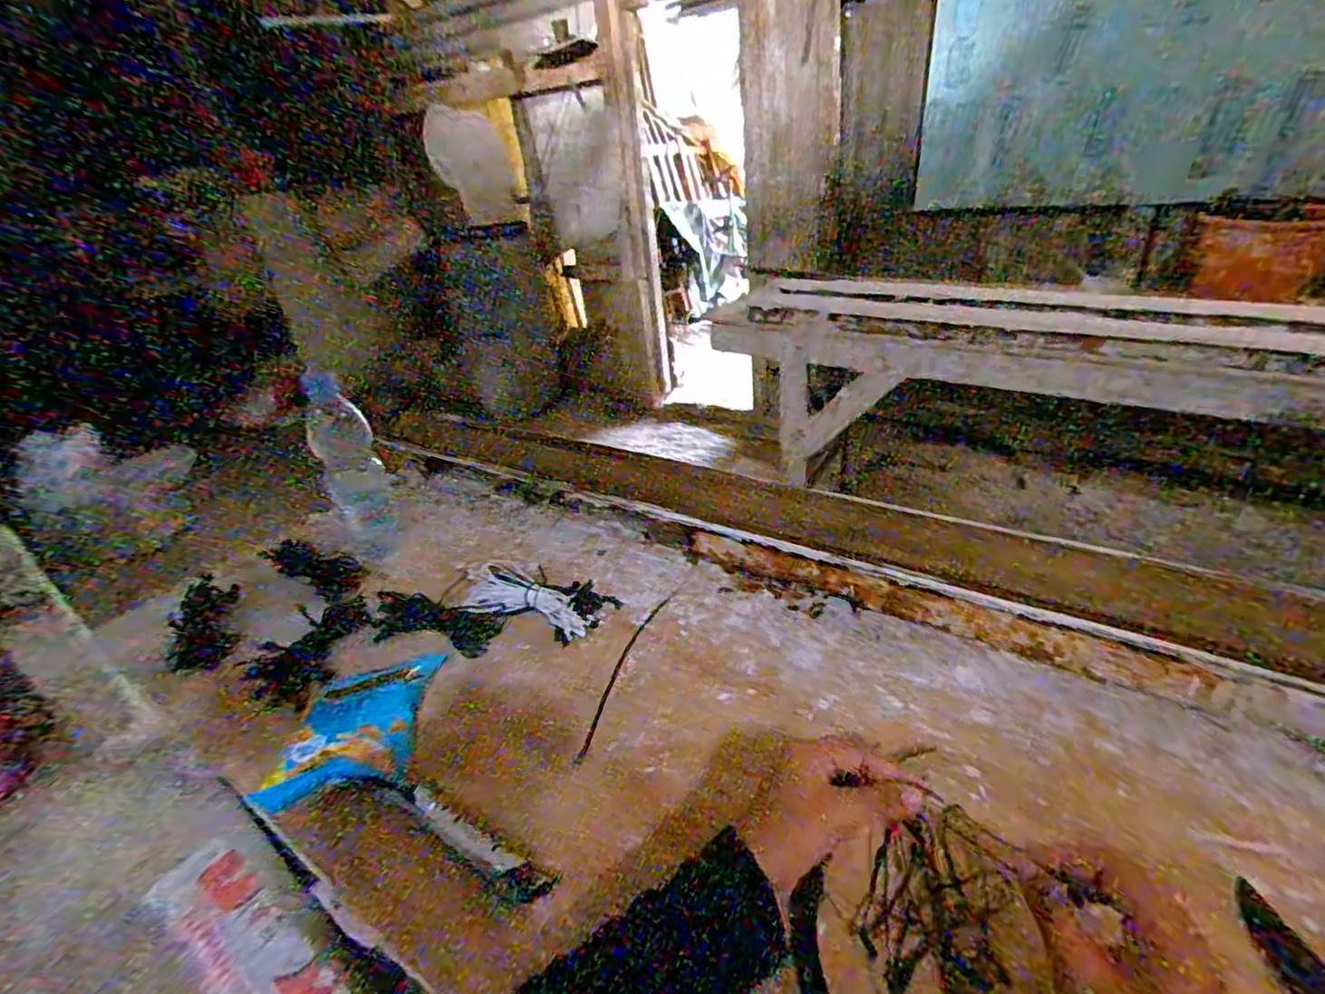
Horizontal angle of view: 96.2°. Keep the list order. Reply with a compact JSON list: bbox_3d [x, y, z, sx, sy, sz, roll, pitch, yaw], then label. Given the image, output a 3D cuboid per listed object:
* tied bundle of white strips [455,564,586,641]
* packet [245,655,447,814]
[{"bbox_3d":[-0.141,0.108,0.618,0.133,0.035,0.055,10,34,24],"label":"tied bundle of white strips"},{"bbox_3d":[-0.254,0.188,0.506,0.048,0.085,0.175,-38,22,17],"label":"packet"}]

